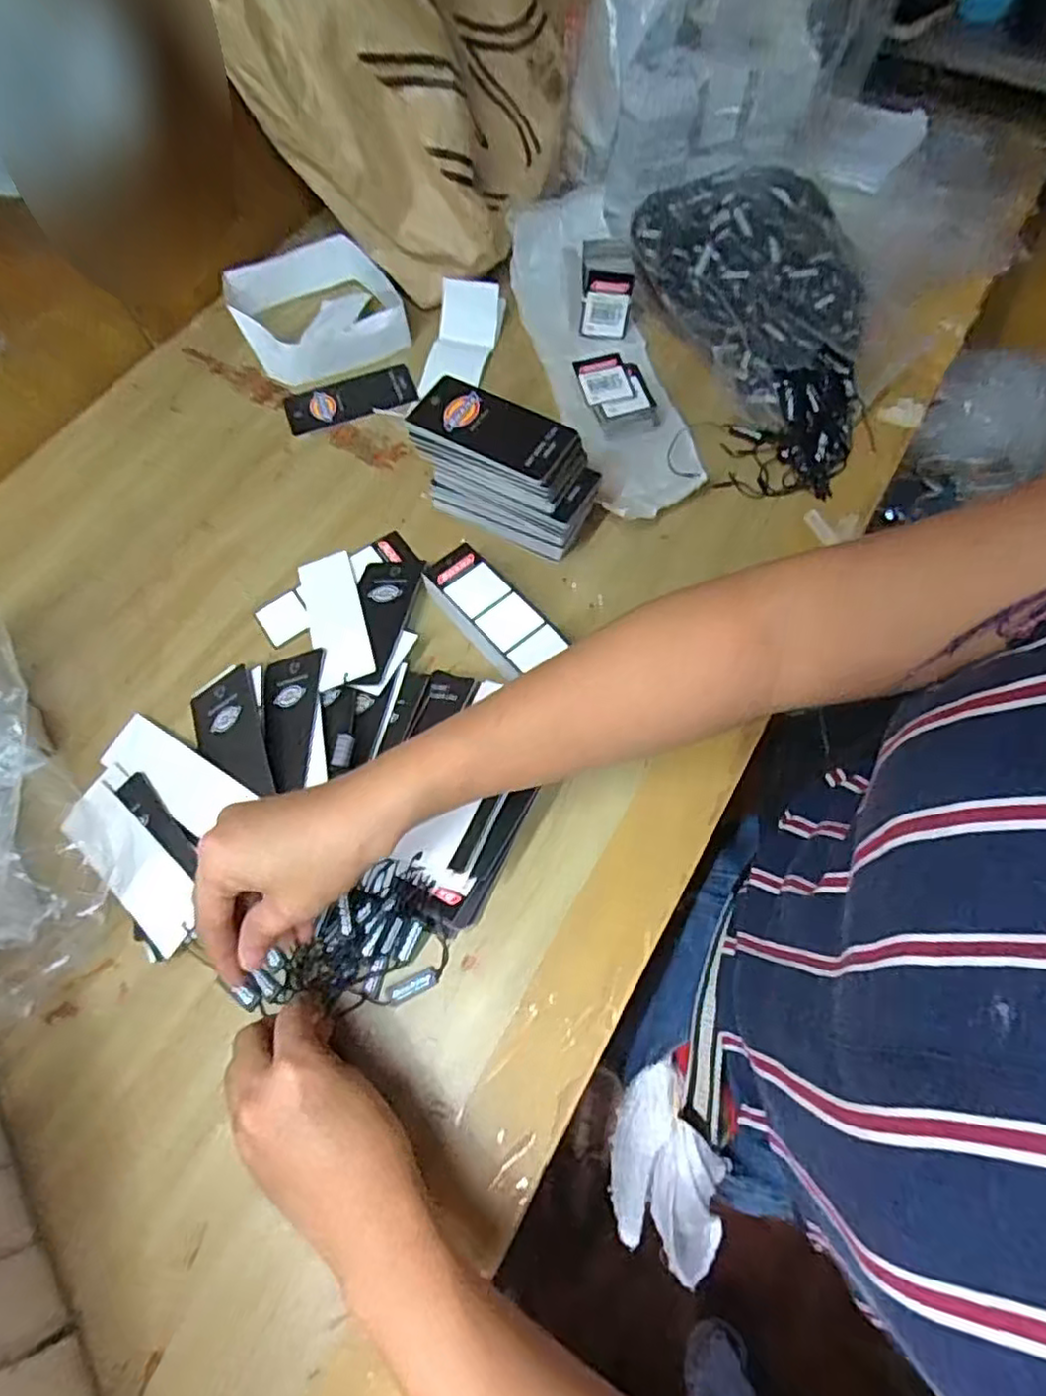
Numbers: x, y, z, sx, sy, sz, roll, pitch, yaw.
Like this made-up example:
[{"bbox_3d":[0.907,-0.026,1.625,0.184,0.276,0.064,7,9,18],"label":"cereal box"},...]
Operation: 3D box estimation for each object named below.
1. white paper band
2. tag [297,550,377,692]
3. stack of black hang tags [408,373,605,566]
[{"bbox_3d":[-0.179,-0.336,0.588,0.129,0.042,0.139,-27,67,-9],"label":"white paper band"},{"bbox_3d":[-0.130,-0.056,0.466,0.039,0.004,0.119,-22,55,0],"label":"tag"},{"bbox_3d":[-0.012,-0.157,0.477,0.134,0.076,0.061,29,70,15],"label":"stack of black hang tags"}]

